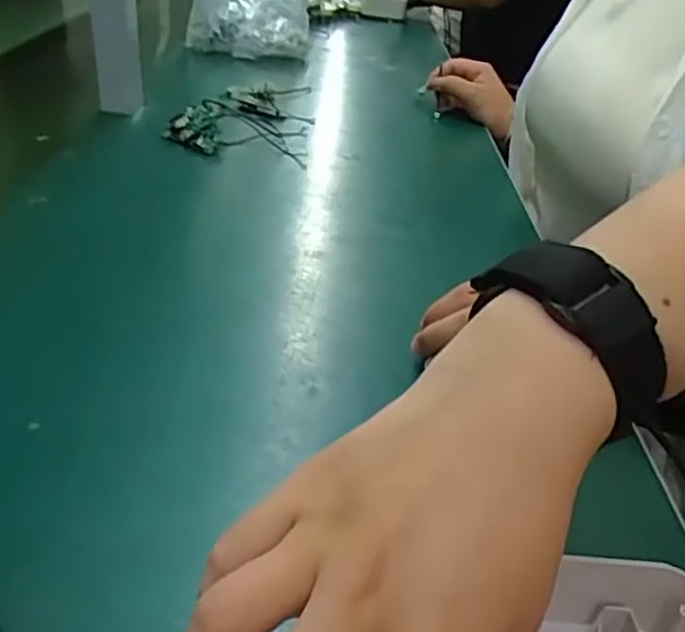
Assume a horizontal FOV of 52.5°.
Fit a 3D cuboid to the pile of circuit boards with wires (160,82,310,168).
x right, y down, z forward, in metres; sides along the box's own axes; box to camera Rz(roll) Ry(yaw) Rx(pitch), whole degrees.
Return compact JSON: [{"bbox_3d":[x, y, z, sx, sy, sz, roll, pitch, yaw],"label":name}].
[{"bbox_3d":[-0.106,-0.237,0.799,0.141,0.033,0.268,5,32,-1],"label":"pile of circuit boards with wires"}]

